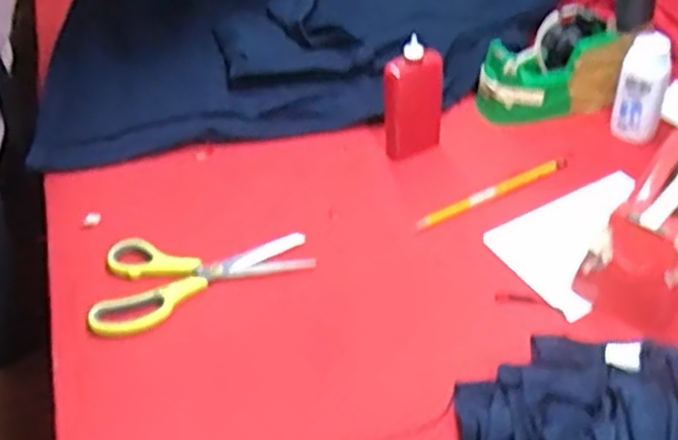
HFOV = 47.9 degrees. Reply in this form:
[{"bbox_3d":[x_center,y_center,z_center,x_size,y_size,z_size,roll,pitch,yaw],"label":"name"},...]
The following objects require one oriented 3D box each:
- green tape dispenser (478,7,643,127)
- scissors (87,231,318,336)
[{"bbox_3d":[0.220,-0.158,0.800,0.138,0.093,0.062,-9,41,-12],"label":"green tape dispenser"},{"bbox_3d":[-0.125,0.038,0.659,0.188,0.013,0.098,-16,43,-20],"label":"scissors"}]

